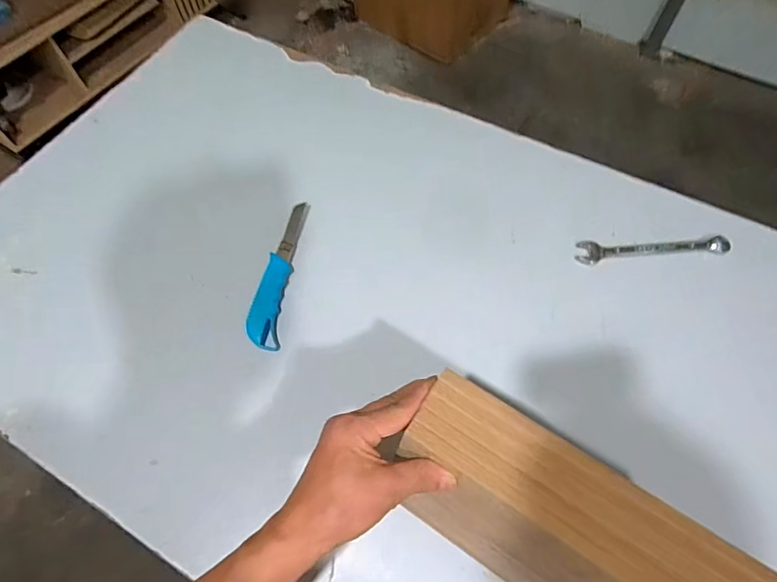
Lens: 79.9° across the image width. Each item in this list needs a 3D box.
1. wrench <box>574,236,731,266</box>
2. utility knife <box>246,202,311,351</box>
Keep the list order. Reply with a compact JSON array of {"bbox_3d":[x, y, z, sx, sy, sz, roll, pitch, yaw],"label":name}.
[{"bbox_3d":[0.349,-0.058,0.615,0.197,0.011,0.033,-4,64,-1],"label":"wrench"},{"bbox_3d":[-0.143,-0.027,0.598,0.041,0.025,0.208,5,65,4],"label":"utility knife"}]

